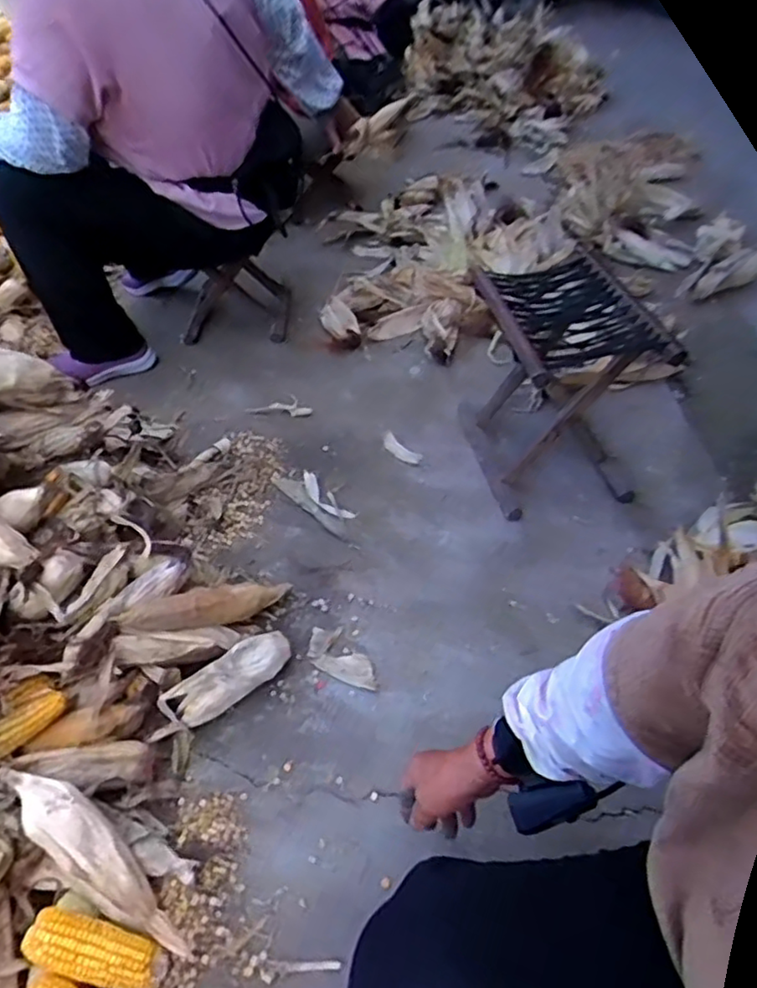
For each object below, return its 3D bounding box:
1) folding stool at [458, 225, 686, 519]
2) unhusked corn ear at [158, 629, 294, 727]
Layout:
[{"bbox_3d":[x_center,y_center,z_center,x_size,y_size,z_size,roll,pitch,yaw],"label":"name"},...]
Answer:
[{"bbox_3d":[0.315,-0.211,1.189,0.278,0.366,0.364,-9,46,-9],"label":"folding stool"},{"bbox_3d":[-0.206,0.262,0.896,0.065,0.075,0.185,34,54,28],"label":"unhusked corn ear"}]

